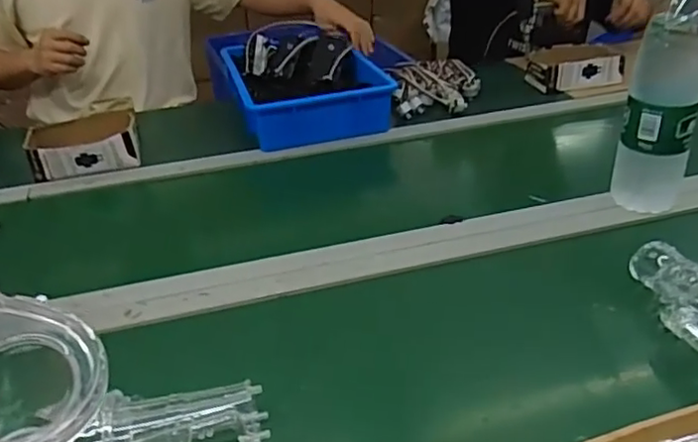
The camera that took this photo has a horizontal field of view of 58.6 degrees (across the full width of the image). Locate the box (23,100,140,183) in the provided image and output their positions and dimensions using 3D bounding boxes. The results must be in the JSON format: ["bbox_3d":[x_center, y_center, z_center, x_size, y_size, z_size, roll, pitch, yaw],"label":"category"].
[{"bbox_3d":[-0.462,-0.142,1.090,0.182,0.062,0.154,-17,35,-22],"label":"box"}]

